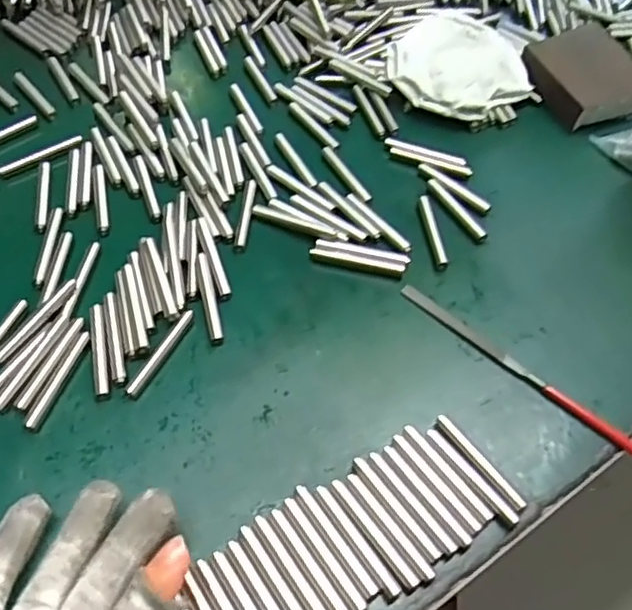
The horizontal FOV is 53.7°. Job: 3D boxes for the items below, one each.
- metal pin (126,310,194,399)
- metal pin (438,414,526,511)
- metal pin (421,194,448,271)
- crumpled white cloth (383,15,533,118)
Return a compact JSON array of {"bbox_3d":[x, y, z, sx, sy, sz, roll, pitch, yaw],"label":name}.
[{"bbox_3d":[-0.084,0.025,0.338,0.007,0.005,0.057,24,56,13],"label":"metal pin"},{"bbox_3d":[0.081,0.077,0.310,0.008,0.004,0.057,-29,61,-22],"label":"metal pin"},{"bbox_3d":[0.074,-0.048,0.397,0.006,0.005,0.059,-3,55,-6],"label":"metal pin"},{"bbox_3d":[0.111,-0.183,0.479,0.109,0.028,0.094,-29,61,-22],"label":"crumpled white cloth"}]

